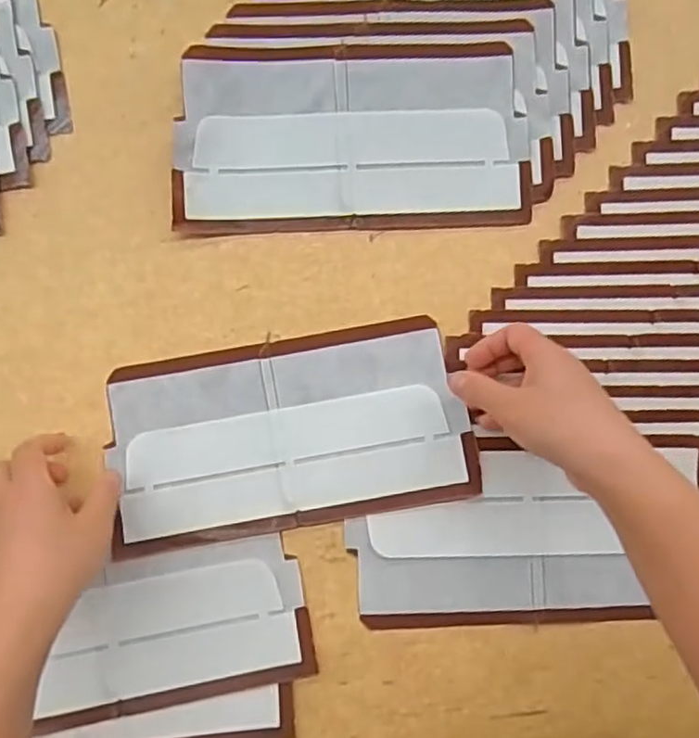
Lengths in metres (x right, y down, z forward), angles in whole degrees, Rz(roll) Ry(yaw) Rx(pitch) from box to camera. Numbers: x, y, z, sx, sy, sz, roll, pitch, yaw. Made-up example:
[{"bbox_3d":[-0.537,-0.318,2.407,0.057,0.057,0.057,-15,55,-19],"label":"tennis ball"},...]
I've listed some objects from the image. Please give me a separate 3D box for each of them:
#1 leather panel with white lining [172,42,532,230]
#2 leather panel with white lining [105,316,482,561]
[{"bbox_3d":[0.003,-0.163,0.466,0.240,0.019,0.124,-2,87,-3],"label":"leather panel with white lining"},{"bbox_3d":[-0.040,0.043,0.455,0.235,0.009,0.126,-9,84,-2],"label":"leather panel with white lining"}]

